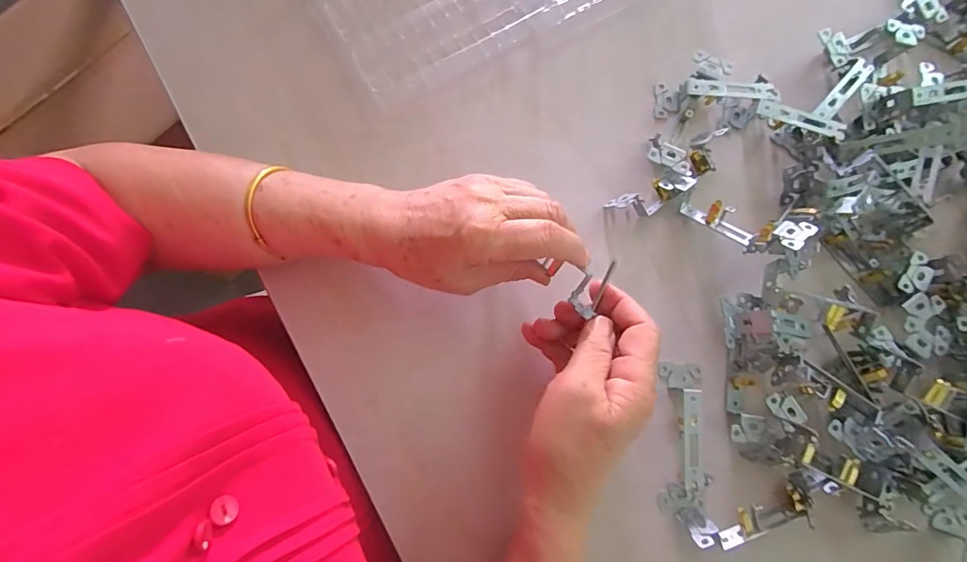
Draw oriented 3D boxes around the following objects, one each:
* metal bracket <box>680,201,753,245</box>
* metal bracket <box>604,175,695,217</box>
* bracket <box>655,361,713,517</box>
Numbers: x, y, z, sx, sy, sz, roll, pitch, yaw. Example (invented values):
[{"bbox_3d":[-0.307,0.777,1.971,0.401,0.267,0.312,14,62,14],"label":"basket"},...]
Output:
[{"bbox_3d":[0.180,-0.049,0.343,0.056,0.019,0.014,38,82,25],"label":"metal bracket"},{"bbox_3d":[0.134,-0.066,0.357,0.066,0.021,0.022,-19,80,-2],"label":"metal bracket"},{"bbox_3d":[0.147,0.114,0.324,0.030,0.023,0.106,4,80,2],"label":"bracket"}]

